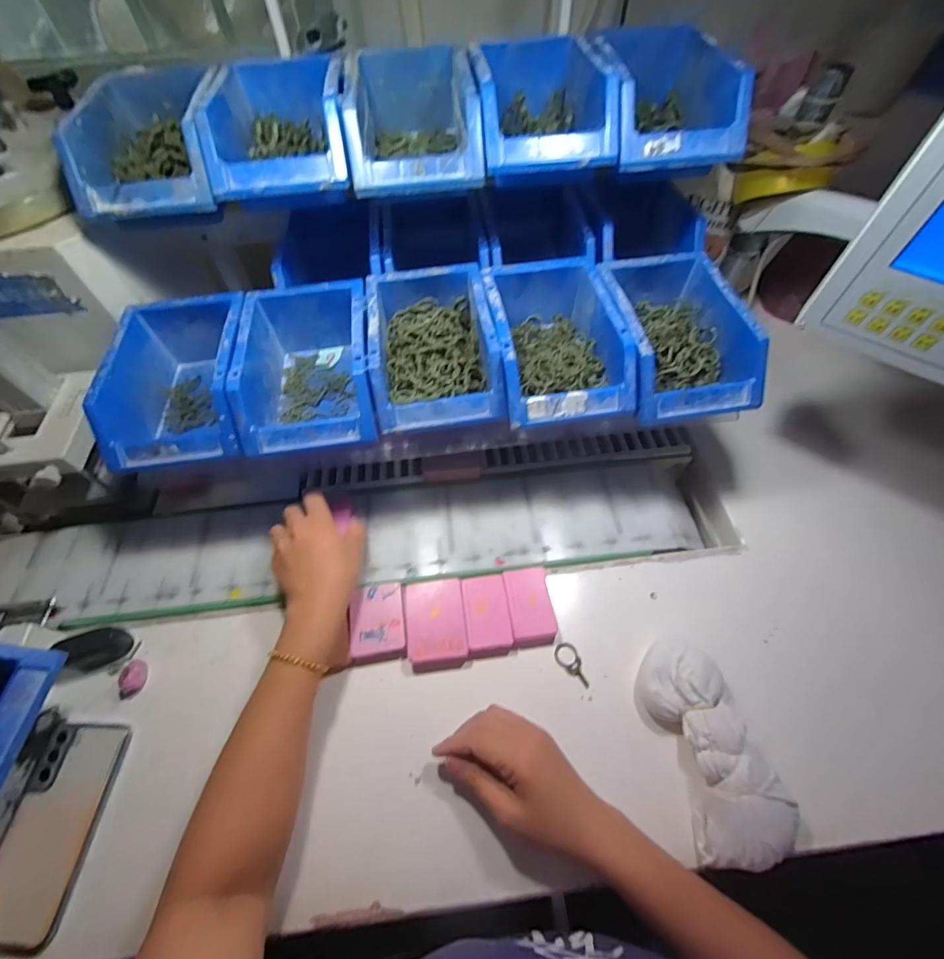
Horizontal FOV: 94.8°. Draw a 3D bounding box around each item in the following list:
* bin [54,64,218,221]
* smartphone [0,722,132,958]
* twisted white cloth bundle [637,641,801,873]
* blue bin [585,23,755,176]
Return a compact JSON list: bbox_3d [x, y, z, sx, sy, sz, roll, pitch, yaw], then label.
[{"bbox_3d":[-0.308,-0.343,0.432,0.118,0.063,0.200,-7,57,-2],"label":"bin"},{"bbox_3d":[-0.352,0.292,0.364,0.071,0.013,0.150,1,57,3],"label":"smartphone"},{"bbox_3d":[0.202,0.220,0.366,0.078,0.043,0.159,-10,57,-4],"label":"twisted white cloth bundle"},{"bbox_3d":[0.189,-0.396,0.444,0.120,0.068,0.183,-7,57,-2],"label":"blue bin"}]

